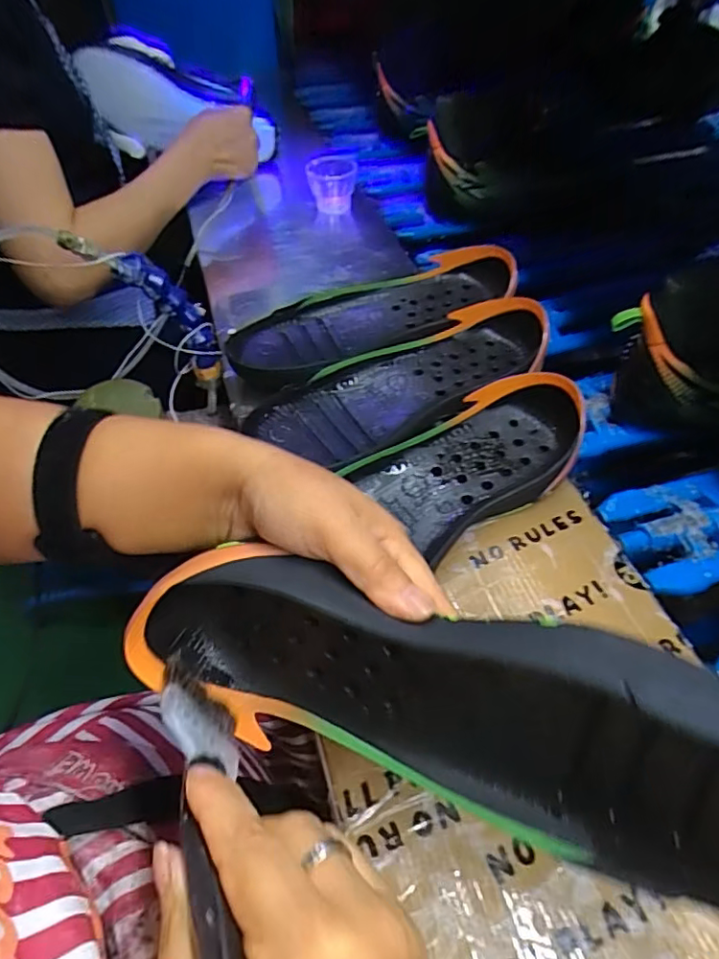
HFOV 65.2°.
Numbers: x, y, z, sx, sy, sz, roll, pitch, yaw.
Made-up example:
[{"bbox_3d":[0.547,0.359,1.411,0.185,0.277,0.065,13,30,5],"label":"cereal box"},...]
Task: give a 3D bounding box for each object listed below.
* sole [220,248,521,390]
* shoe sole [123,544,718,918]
[{"bbox_3d":[0.011,-0.162,0.523,0.282,0.050,0.108,-25,52,-18],"label":"sole"},{"bbox_3d":[0.041,0.094,0.218,0.275,0.102,0.054,10,48,25],"label":"shoe sole"}]

